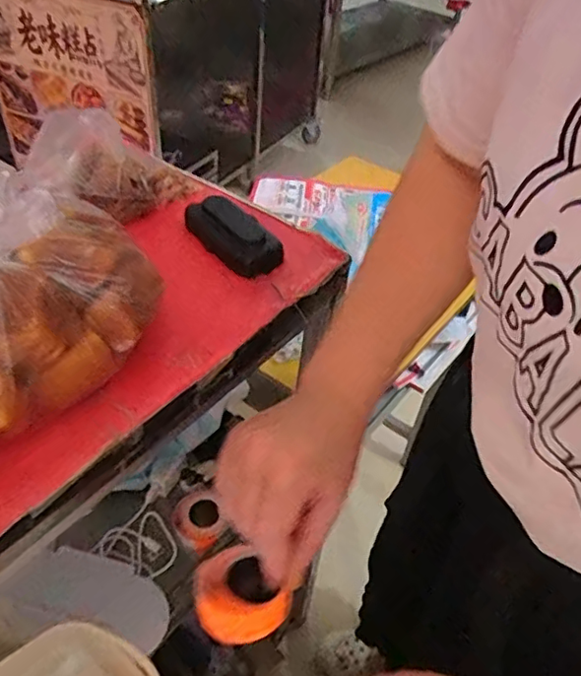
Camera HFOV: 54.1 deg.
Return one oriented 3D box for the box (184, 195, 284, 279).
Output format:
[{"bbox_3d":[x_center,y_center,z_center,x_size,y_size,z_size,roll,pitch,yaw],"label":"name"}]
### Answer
[{"bbox_3d":[-0.053,-0.096,0.527,0.056,0.024,0.105,-27,52,-30],"label":"box"}]

